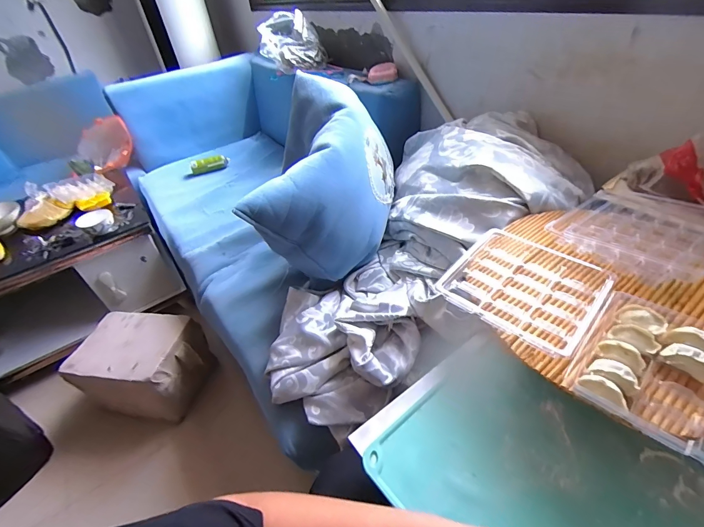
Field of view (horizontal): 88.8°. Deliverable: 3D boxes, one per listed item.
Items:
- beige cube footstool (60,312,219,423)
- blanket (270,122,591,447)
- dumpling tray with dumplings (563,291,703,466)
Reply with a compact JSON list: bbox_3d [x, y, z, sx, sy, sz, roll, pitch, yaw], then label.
[{"bbox_3d":[-0.711,0.337,1.223,0.391,0.232,0.294,6,42,16],"label":"beige cube footstool"},{"bbox_3d":[0.168,-0.042,0.878,0.437,0.206,0.916,30,76,36],"label":"blanket"},{"bbox_3d":[0.412,0.128,0.441,0.223,0.037,0.204,-36,48,-29],"label":"dumpling tray with dumplings"}]

